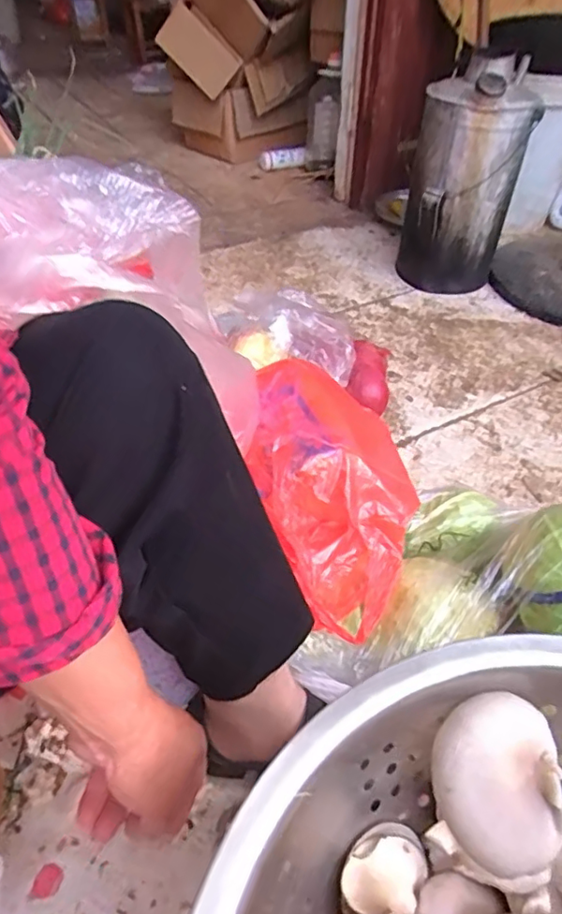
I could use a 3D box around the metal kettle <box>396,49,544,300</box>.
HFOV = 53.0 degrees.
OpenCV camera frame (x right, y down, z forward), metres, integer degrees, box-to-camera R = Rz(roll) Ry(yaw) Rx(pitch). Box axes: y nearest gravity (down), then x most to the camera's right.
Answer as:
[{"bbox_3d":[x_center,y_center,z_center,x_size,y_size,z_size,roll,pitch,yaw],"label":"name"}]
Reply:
[{"bbox_3d":[0.373,-0.552,1.176,0.213,0.433,0.215,10,45,10],"label":"metal kettle"}]

